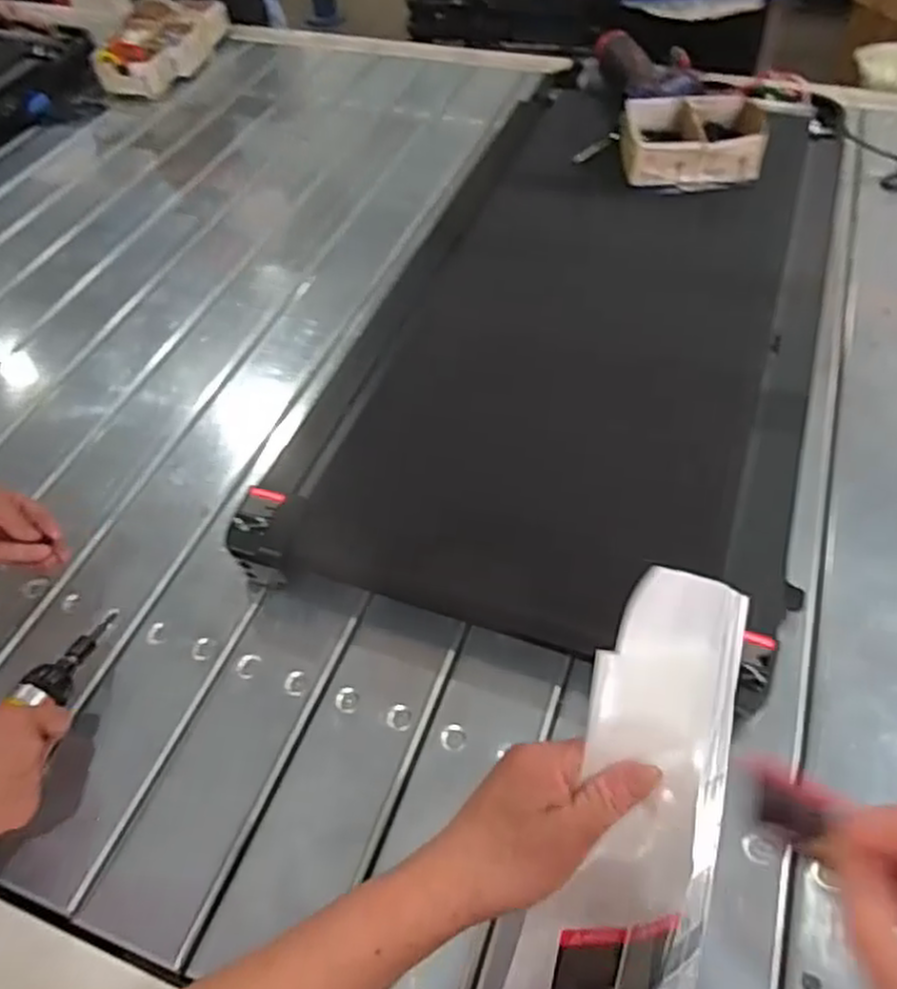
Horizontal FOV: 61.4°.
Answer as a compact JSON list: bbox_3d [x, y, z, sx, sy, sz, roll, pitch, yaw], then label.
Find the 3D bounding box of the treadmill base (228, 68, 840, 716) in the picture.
[{"bbox_3d":[0.204,-0.239,0.948,0.474,0.105,0.982,15,53,16],"label":"treadmill base"}]

